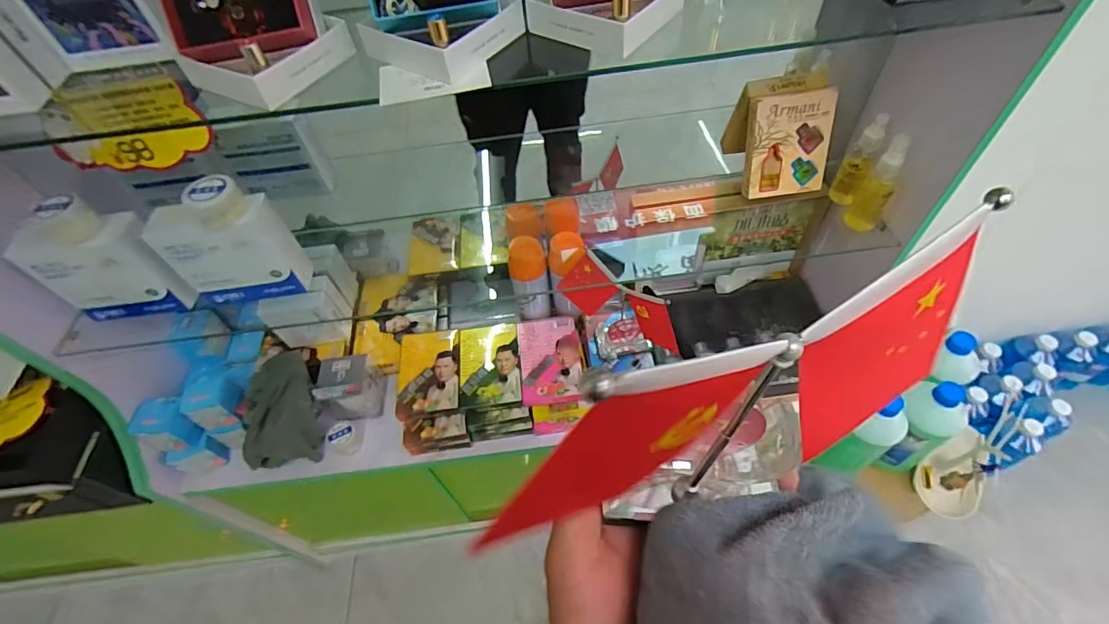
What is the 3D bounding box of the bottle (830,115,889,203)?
[{"bbox_3d":[0.418,-0.203,0.687,0.032,0.137,0.032,21,58,20],"label":"bottle"}]

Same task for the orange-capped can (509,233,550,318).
[{"bbox_3d":[-0.042,-0.055,0.887,0.067,0.172,0.053,-10,54,-2],"label":"orange-capped can"}]

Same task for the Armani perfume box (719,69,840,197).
[{"bbox_3d":[0.332,-0.262,0.728,0.118,0.132,0.119,-4,54,2],"label":"Armani perfume box"}]

